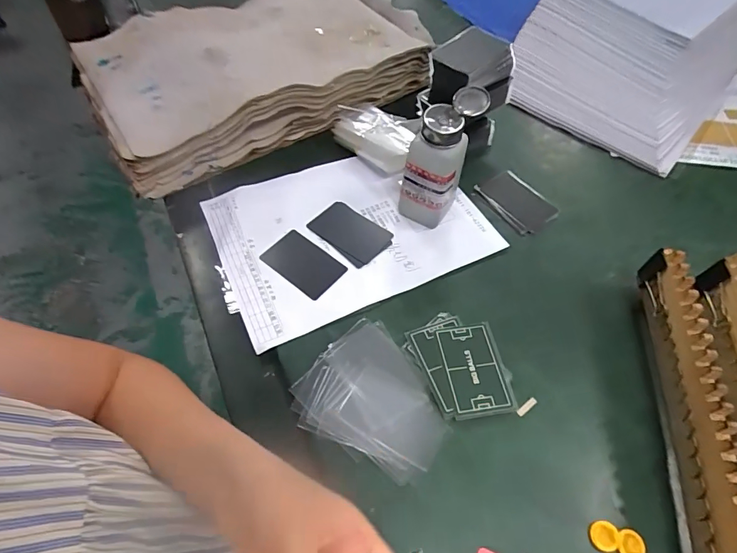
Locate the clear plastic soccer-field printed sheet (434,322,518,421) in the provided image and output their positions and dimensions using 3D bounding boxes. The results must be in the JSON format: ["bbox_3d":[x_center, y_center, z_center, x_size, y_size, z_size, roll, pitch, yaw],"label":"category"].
[{"bbox_3d":[0.099,0.086,0.396,0.059,0.005,0.088,-6,57,-8],"label":"clear plastic soccer-field printed sheet"}]

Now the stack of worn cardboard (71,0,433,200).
[{"bbox_3d":[-0.150,-0.303,0.601,0.446,0.087,0.284,-25,61,-17],"label":"stack of worn cardboard"}]

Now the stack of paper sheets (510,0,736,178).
[{"bbox_3d":[0.395,-0.375,0.627,0.318,0.152,0.383,37,63,20],"label":"stack of paper sheets"}]

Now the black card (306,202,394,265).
[{"bbox_3d":[-0.020,-0.053,0.488,0.086,0.004,0.054,34,62,19],"label":"black card"}]

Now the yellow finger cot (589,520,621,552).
[{"bbox_3d":[0.182,0.200,0.324,0.023,0.004,0.020,-1,57,-3],"label":"yellow finger cot"}]

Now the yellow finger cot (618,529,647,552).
[{"bbox_3d":[0.202,0.206,0.320,0.020,0.004,0.022,1,57,-1],"label":"yellow finger cot"}]

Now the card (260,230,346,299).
[{"bbox_3d":[-0.071,-0.014,0.465,0.085,0.005,0.055,35,63,20],"label":"card"}]

